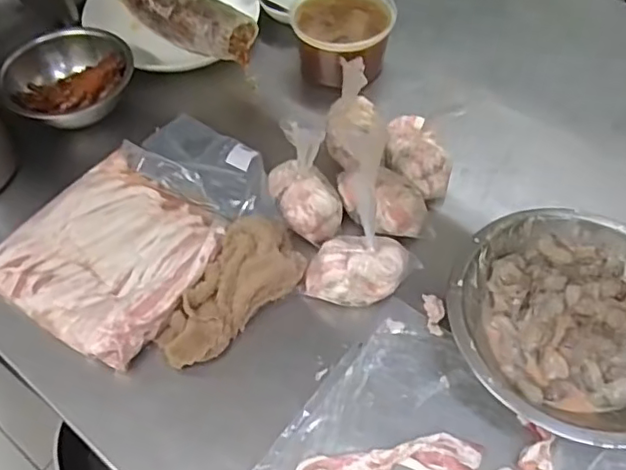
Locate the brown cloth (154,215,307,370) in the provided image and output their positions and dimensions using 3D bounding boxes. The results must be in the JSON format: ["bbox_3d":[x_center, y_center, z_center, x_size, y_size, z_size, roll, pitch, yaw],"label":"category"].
[{"bbox_3d":[-0.085,0.059,0.634,0.081,0.052,0.184,33,71,21],"label":"brown cloth"}]

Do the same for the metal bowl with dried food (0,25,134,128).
[{"bbox_3d":[-0.335,-0.213,0.812,0.164,0.072,0.127,-32,61,-20],"label":"metal bowl with dried food"}]

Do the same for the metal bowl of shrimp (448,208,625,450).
[{"bbox_3d":[0.259,0.094,0.605,0.238,0.075,0.248,0,55,0],"label":"metal bowl of shrimp"}]

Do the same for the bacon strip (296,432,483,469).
[{"bbox_3d":[0.069,0.211,0.552,0.177,0.012,0.038,-6,55,-4],"label":"bacon strip"}]

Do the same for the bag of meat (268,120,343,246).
[{"bbox_3d":[-0.007,-0.064,0.669,0.081,0.124,0.085,-2,55,-1],"label":"bag of meat"}]

